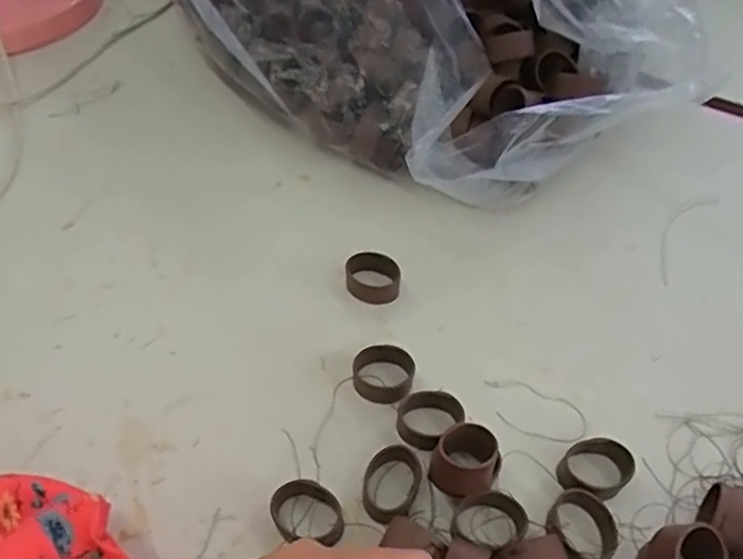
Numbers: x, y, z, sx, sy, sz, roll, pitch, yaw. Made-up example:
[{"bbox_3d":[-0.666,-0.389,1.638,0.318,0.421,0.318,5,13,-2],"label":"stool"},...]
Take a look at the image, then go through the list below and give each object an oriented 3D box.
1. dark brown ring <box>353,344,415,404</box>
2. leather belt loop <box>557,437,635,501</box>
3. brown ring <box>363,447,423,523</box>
[{"bbox_3d":[0.007,0.055,0.358,0.035,0.018,0.029,3,53,2],"label":"dark brown ring"},{"bbox_3d":[0.117,0.098,0.327,0.033,0.018,0.028,20,55,14],"label":"leather belt loop"},{"bbox_3d":[0.010,0.105,0.320,0.027,0.015,0.037,20,55,15],"label":"brown ring"}]

